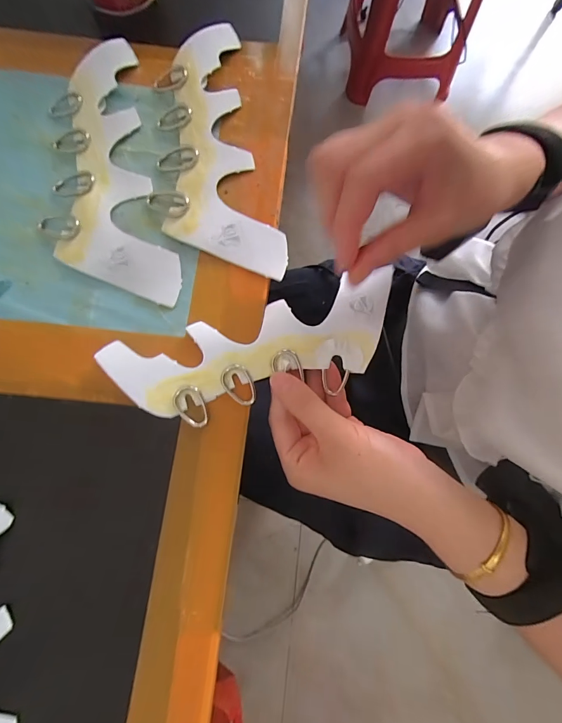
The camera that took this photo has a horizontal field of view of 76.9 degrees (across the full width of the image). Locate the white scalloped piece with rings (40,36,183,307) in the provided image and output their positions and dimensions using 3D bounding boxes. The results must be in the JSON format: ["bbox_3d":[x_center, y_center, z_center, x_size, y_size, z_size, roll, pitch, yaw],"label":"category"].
[{"bbox_3d":[-0.134,-0.141,0.264,0.085,0.012,0.209,-12,80,-3],"label":"white scalloped piece with rings"}]

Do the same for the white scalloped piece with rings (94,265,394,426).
[{"bbox_3d":[-0.014,-0.007,0.247,0.201,0.010,0.066,-17,80,-6],"label":"white scalloped piece with rings"}]

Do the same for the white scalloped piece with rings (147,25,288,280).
[{"bbox_3d":[-0.058,-0.158,0.269,0.086,0.012,0.207,-13,80,-4],"label":"white scalloped piece with rings"}]

